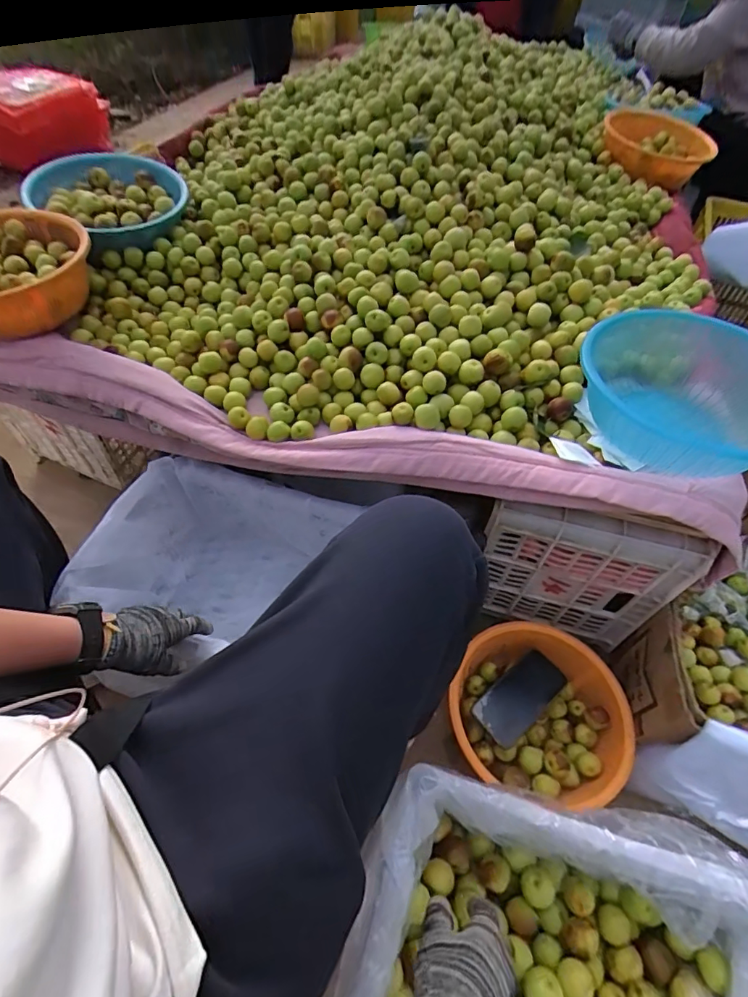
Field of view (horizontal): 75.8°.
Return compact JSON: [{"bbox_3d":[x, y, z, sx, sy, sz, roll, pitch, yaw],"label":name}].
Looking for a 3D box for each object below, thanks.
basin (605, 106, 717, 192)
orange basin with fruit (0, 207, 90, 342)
[{"bbox_3d":[0.640,-0.796,1.099,0.246,0.080,0.246,21,55,13],"label":"basin"},{"bbox_3d":[-0.561,-0.330,0.713,0.254,0.114,0.252,1,53,-2],"label":"orange basin with fruit"}]

